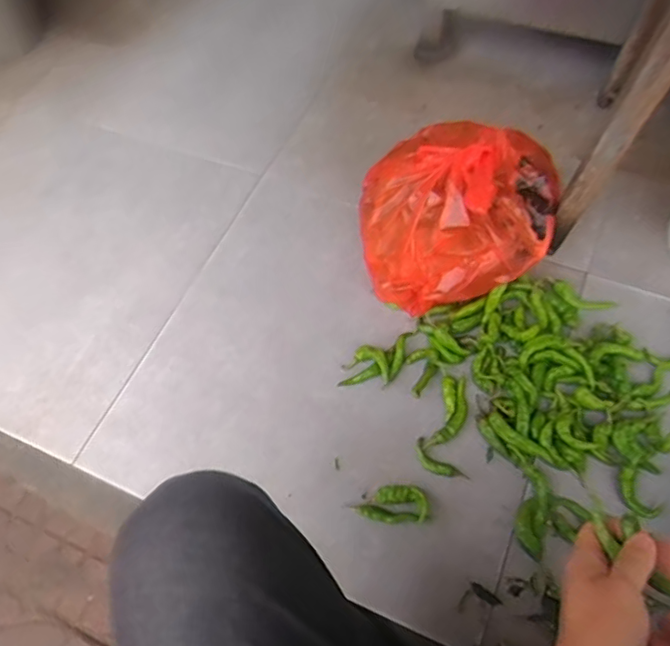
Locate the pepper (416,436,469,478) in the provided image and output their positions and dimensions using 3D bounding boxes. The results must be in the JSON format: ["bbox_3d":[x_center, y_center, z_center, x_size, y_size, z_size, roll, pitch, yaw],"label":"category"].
[{"bbox_3d":[0.140,0.194,0.795,0.031,0.010,0.083,-40,66,-18],"label":"pepper"}]

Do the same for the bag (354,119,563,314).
[{"bbox_3d":[0.185,-0.198,0.902,0.297,0.191,0.314,11,62,9],"label":"bag"}]

